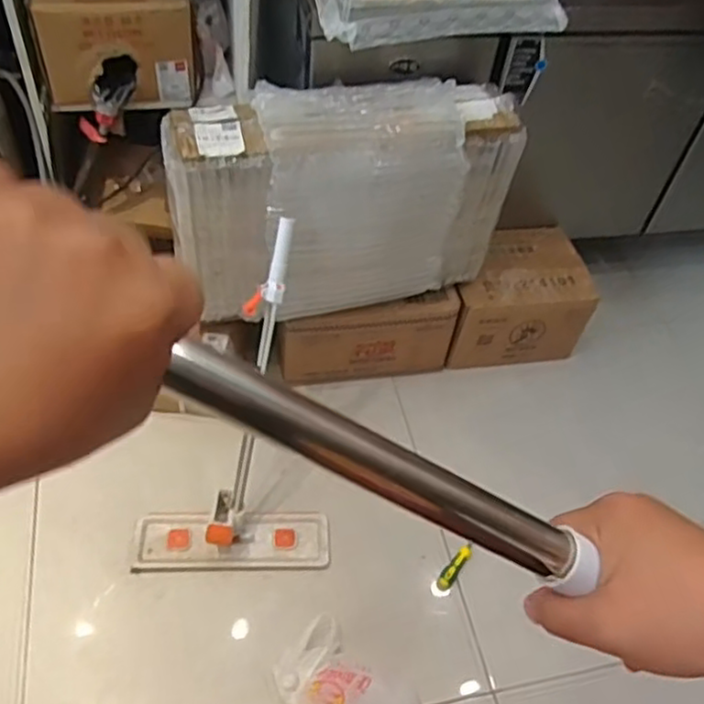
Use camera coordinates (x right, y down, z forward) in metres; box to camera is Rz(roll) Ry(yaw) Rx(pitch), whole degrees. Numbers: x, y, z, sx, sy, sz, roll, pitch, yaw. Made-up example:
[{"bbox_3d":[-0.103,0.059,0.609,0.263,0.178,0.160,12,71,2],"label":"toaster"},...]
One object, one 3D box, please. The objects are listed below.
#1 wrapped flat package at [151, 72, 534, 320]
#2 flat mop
[{"bbox_3d":[-0.010,-0.273,1.338,0.639,0.405,0.166,-8,52,-14],"label":"wrapped flat package"},{"bbox_3d":[-0.189,0.109,1.273,0.366,0.685,0.095,12,15,6],"label":"flat mop"}]

